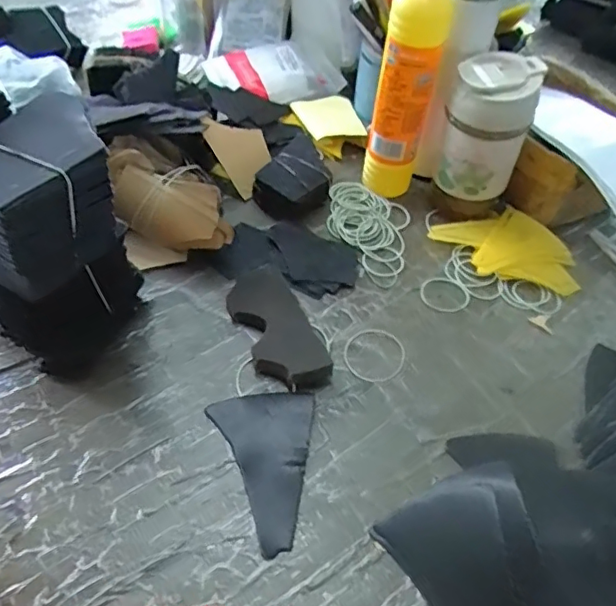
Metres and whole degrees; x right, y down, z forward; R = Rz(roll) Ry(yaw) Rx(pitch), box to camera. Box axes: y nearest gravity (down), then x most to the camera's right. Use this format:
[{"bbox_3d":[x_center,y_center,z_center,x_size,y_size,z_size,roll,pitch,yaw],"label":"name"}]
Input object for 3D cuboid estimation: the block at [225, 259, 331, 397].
[{"bbox_3d":[-0.031,0.018,0.495,0.057,0.023,0.140,-18,54,-17],"label":"block"}]

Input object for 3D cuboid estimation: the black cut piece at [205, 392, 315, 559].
[{"bbox_3d":[-0.038,0.122,0.424,0.079,0.004,0.122,3,50,-1],"label":"black cut piece"}]

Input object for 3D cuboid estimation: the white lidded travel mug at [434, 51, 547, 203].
[{"bbox_3d":[0.175,-0.169,0.550,0.074,0.124,0.073,22,53,14],"label":"white lidded travel mug"}]

